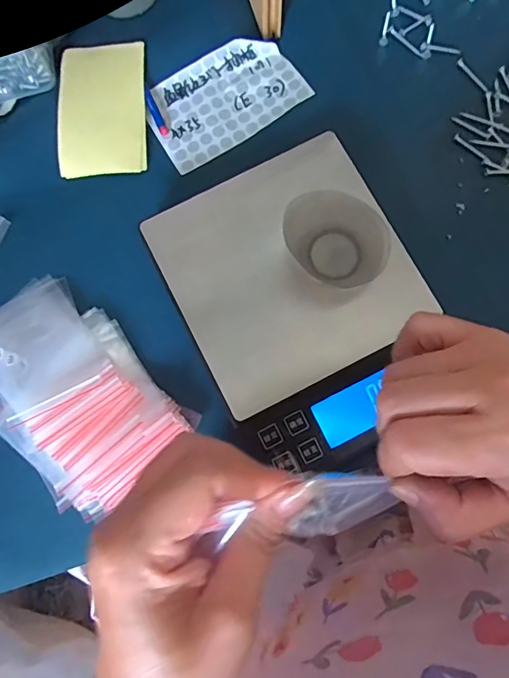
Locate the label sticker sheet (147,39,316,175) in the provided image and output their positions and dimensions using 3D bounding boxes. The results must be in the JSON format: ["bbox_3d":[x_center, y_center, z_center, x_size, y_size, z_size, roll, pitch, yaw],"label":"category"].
[{"bbox_3d":[-0.025,-0.197,0.376,0.123,0.012,0.076,-31,80,-4],"label":"label sticker sheet"}]

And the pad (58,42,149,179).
[{"bbox_3d":[-0.123,-0.185,0.372,0.070,0.004,0.108,-3,86,2],"label":"pad"}]

